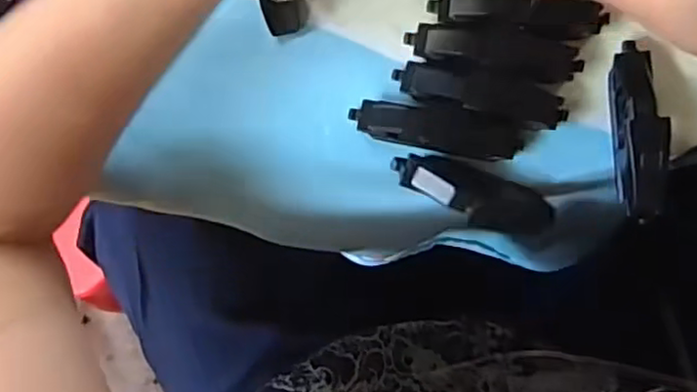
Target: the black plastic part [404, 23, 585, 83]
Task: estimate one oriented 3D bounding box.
[{"bbox_3d":[0.068,-0.070,0.312,0.080,0.009,0.021,14,90,9],"label":"black plastic part"}]

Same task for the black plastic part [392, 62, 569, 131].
[{"bbox_3d":[0.062,-0.050,0.311,0.080,0.008,0.020,15,90,9],"label":"black plastic part"}]

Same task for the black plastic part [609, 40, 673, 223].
[{"bbox_3d":[0.130,-0.029,0.296,0.020,0.019,0.079,1,88,8],"label":"black plastic part"}]

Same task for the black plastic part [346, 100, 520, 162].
[{"bbox_3d":[0.041,-0.032,0.314,0.081,0.009,0.020,10,89,8],"label":"black plastic part"}]

